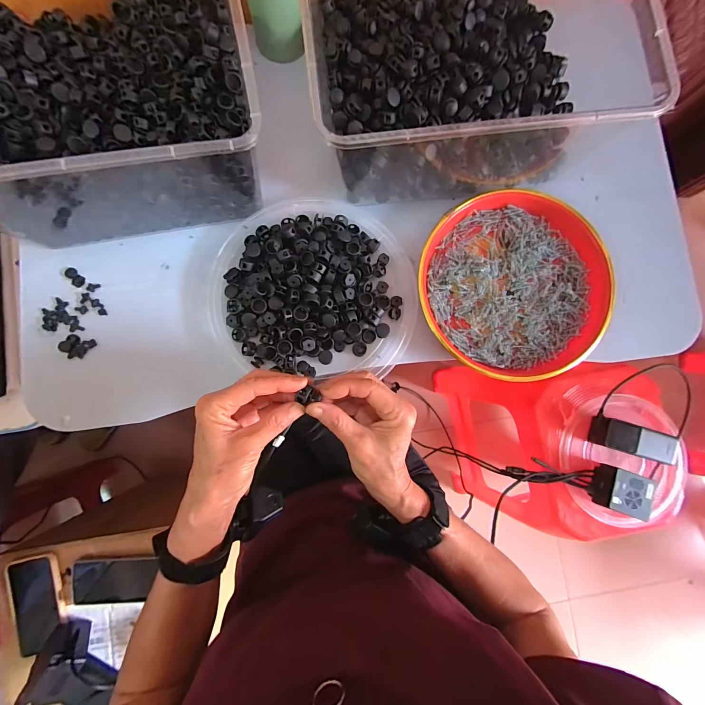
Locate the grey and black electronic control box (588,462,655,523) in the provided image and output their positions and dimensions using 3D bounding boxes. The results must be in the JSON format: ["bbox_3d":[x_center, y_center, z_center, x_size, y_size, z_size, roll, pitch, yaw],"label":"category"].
[{"bbox_3d":[0.487,0.250,0.580,0.086,0.045,0.074,17,85,-1],"label":"grey and black electronic control box"}]

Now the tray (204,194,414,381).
[{"bbox_3d":[-0.044,-0.077,0.364,0.235,0.033,0.199,9,85,-1],"label":"tray"}]

